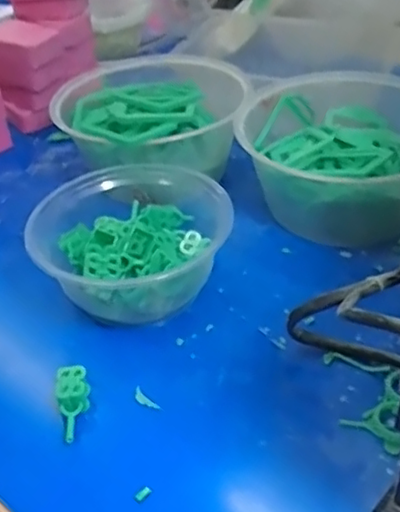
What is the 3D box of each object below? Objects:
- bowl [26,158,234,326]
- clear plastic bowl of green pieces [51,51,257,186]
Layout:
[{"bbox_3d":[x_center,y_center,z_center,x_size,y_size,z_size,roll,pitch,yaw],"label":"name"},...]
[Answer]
[{"bbox_3d":[-0.048,-0.012,0.450,0.130,0.062,0.127,-4,40,3],"label":"bowl"},{"bbox_3d":[-0.041,-0.117,0.553,0.156,0.070,0.149,-4,40,3],"label":"clear plastic bowl of green pieces"}]

